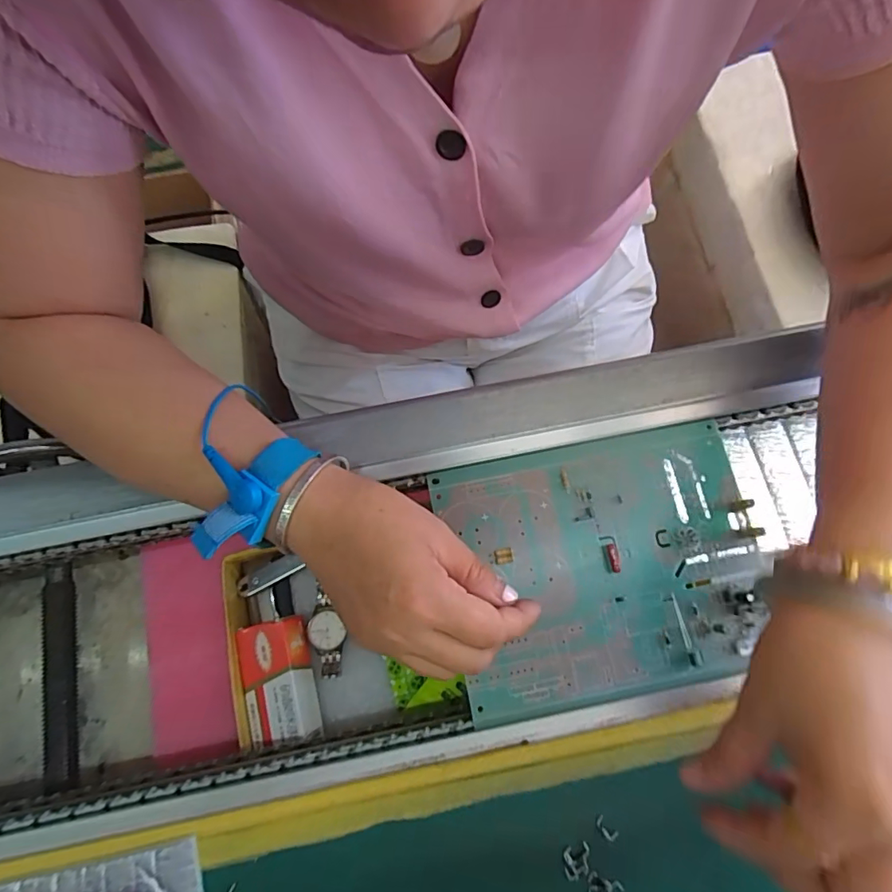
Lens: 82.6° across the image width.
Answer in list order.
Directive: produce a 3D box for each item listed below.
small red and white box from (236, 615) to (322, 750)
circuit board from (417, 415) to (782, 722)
[{"bbox_3d":[-0.115,0.162,0.352,0.045,0.034,0.077,-13,76,-4],"label":"small red and white box"},{"bbox_3d":[0.093,0.070,0.302,0.180,0.009,0.144,-11,74,-3],"label":"circuit board"}]

